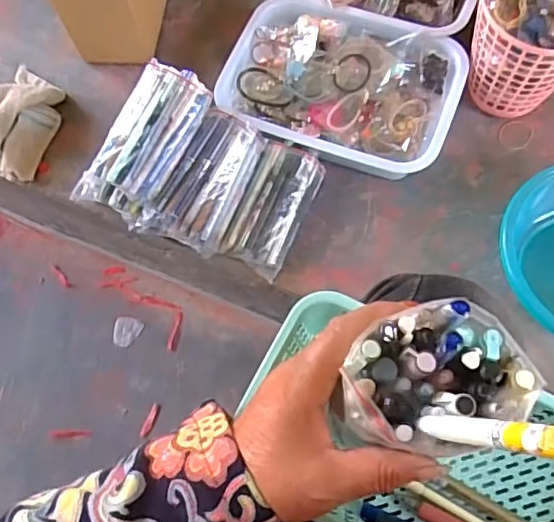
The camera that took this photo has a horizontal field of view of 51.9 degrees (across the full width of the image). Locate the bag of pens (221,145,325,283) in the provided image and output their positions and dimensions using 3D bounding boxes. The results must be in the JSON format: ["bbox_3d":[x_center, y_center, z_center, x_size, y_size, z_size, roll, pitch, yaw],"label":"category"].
[{"bbox_3d":[-0.005,-0.063,0.704,0.075,0.057,0.150,22,71,11],"label":"bag of pens"}]

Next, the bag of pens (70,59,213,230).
[{"bbox_3d":[-0.153,-0.129,0.651,0.090,0.061,0.194,38,104,15],"label":"bag of pens"}]

